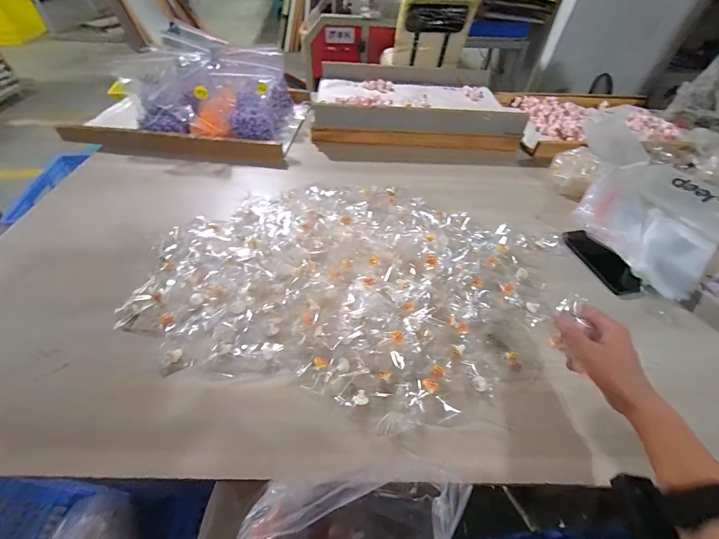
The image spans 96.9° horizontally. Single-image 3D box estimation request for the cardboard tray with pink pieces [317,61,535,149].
[{"bbox_3d":[0.164,-0.506,1.000,0.595,0.107,0.324,3,49,0],"label":"cardboard tray with pink pieces"}]

